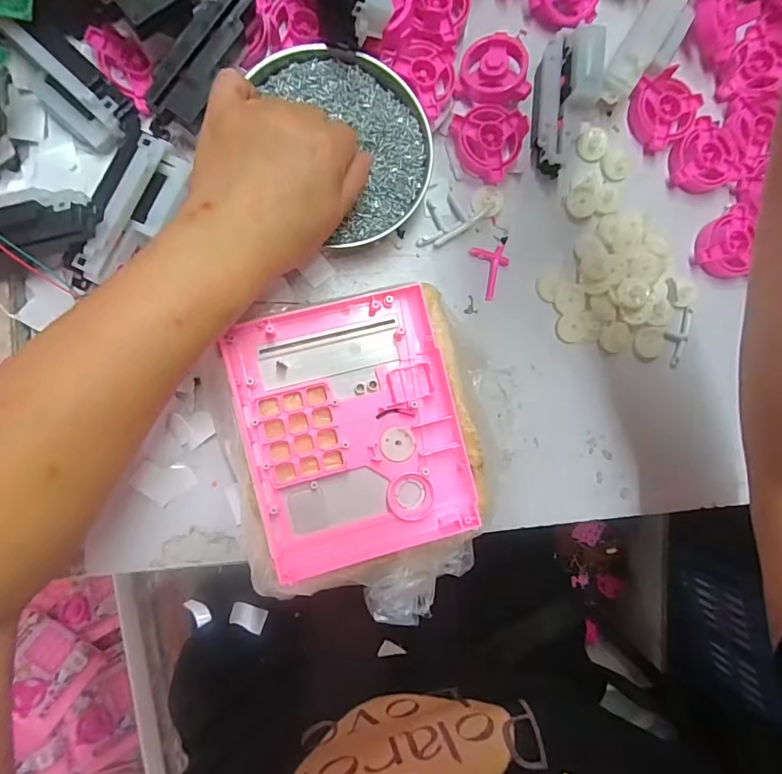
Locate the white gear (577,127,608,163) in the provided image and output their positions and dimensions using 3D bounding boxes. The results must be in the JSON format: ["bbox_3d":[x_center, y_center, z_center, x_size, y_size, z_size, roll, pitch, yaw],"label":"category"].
[{"bbox_3d":[0.157,-0.189,0.354,0.026,0.004,0.024,0,90,-7],"label":"white gear"}]

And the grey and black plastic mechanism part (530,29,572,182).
[{"bbox_3d":[0.117,-0.208,0.338,0.021,0.022,0.095,3,89,-7],"label":"grey and black plastic mechanism part"}]

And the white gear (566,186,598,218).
[{"bbox_3d":[0.147,-0.142,0.352,0.025,0.004,0.022,-42,95,-6],"label":"white gear"}]

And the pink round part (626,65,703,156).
[{"bbox_3d":[0.211,-0.217,0.353,0.051,0.018,0.050,0,90,-7],"label":"pink round part"}]

